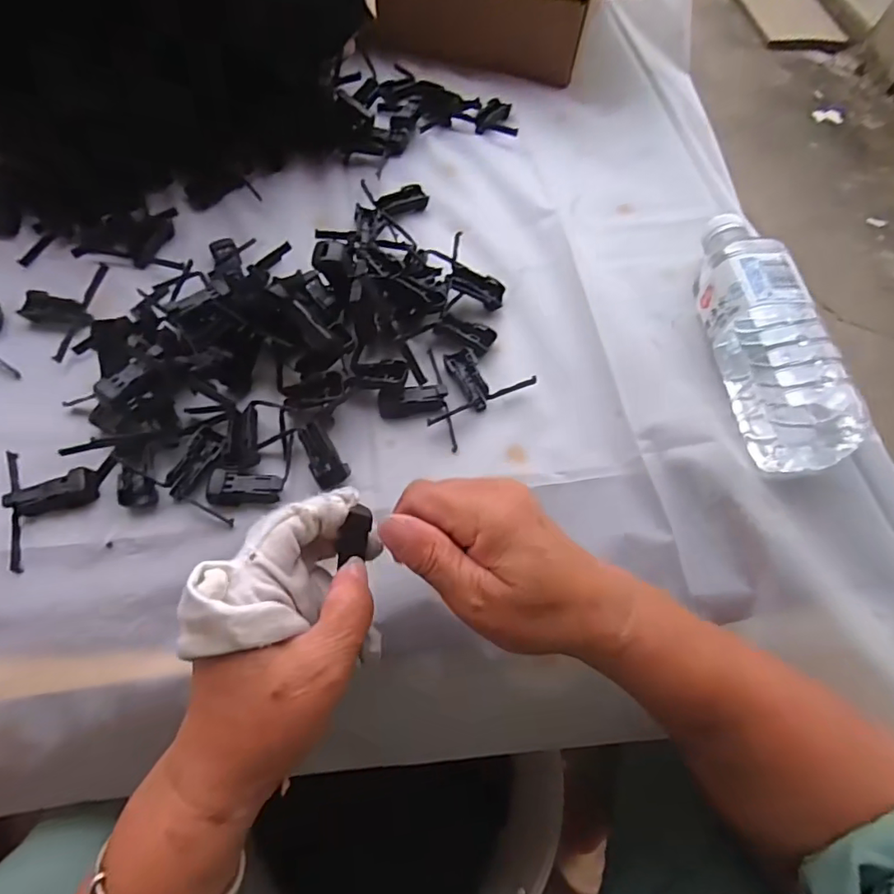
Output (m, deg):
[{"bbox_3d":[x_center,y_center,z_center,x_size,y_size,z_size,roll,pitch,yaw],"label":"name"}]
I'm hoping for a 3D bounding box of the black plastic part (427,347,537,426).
[{"bbox_3d":[0.016,-0.049,0.384,0.081,0.012,0.047,-22,65,-14],"label":"black plastic part"}]

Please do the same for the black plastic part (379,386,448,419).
[{"bbox_3d":[-0.024,-0.034,0.375,0.047,0.011,0.019,-10,63,-8],"label":"black plastic part"}]

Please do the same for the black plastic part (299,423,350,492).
[{"bbox_3d":[-0.081,0.005,0.345,0.022,0.012,0.045,-26,79,-15],"label":"black plastic part"}]

